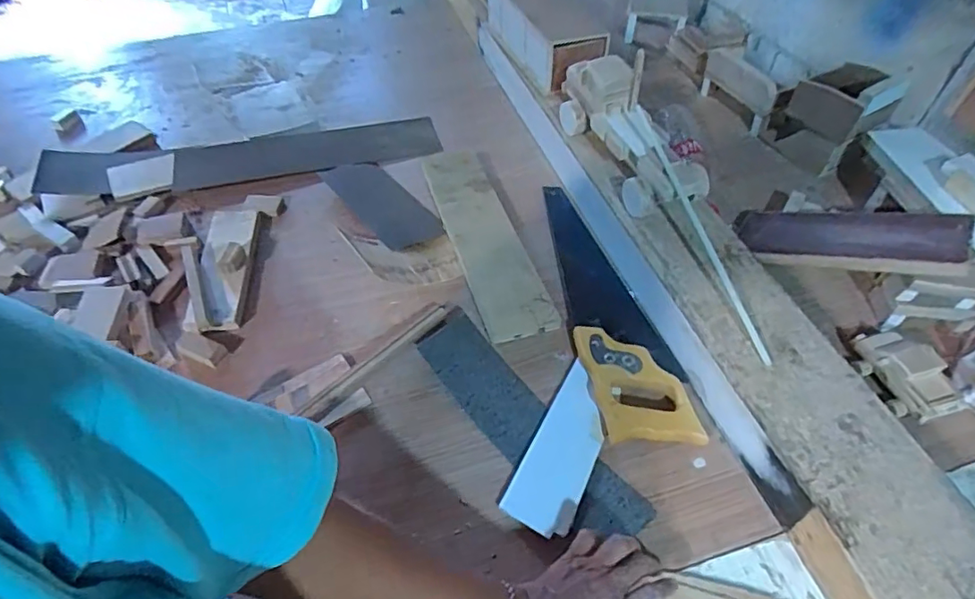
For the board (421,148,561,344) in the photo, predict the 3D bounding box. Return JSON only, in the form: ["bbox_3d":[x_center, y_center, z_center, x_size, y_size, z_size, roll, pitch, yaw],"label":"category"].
[{"bbox_3d":[-0.012,-0.101,0.735,0.088,0.023,0.381,-15,51,-11],"label":"board"}]

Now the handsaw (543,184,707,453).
[{"bbox_3d":[0.145,-0.015,0.656,0.104,0.027,0.407,-4,50,-2],"label":"handsaw"}]

